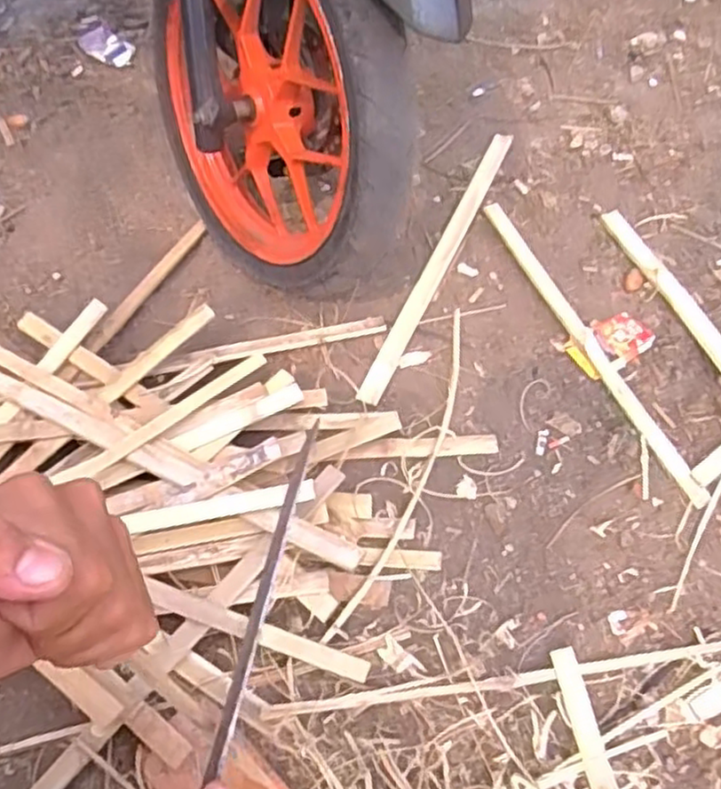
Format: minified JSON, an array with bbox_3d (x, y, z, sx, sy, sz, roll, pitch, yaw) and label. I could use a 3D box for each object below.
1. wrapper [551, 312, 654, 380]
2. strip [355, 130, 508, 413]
[{"bbox_3d":[0.325,-0.069,0.938,0.116,0.011,0.075,-28,62,-16],"label":"wrapper"},{"bbox_3d":[0.121,-0.204,1.034,0.029,0.010,0.542,22,61,13],"label":"strip"}]

